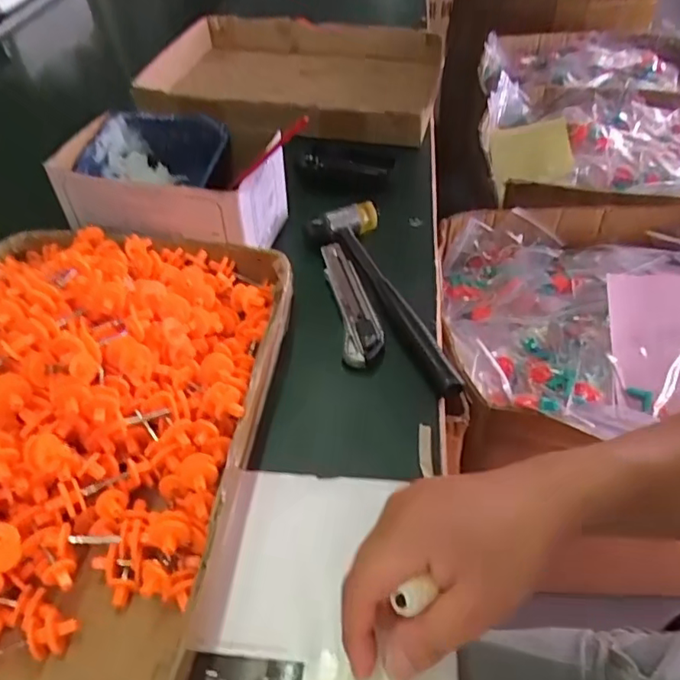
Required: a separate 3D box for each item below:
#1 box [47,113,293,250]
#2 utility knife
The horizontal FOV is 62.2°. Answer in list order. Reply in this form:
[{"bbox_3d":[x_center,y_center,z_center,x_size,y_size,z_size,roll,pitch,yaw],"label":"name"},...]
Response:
[{"bbox_3d":[-0.156,-0.147,0.549,0.193,0.088,0.120,8,48,11],"label":"box"},{"bbox_3d":[0.008,-0.038,0.503,0.034,0.012,0.148,-11,47,-6],"label":"utility knife"}]

